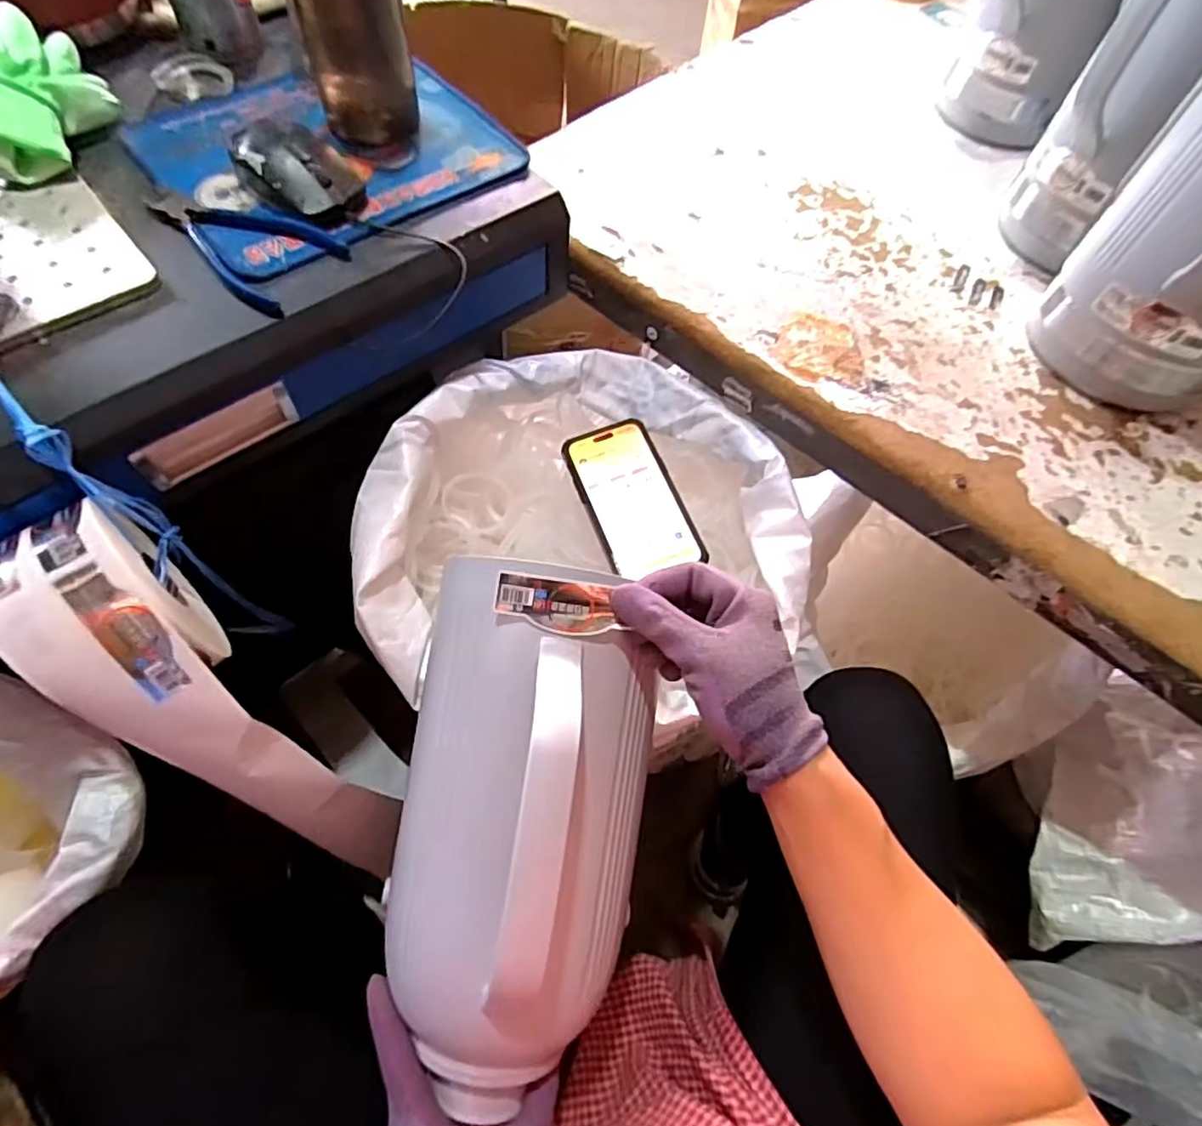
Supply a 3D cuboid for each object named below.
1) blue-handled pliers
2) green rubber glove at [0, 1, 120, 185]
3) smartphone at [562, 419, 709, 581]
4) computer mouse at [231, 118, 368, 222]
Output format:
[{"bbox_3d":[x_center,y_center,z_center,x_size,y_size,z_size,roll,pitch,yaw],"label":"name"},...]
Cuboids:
[{"bbox_3d":[-0.255,-0.233,0.447,0.133,0.010,0.079,32,65,12],"label":"blue-handled pliers"},{"bbox_3d":[-0.418,-0.336,0.455,0.101,0.059,0.126,-25,66,-16],"label":"green rubber glove"},{"bbox_3d":[0.027,-0.060,0.570,0.081,0.008,0.151,-23,73,-4],"label":"smartphone"},{"bbox_3d":[-0.229,-0.296,0.470,0.105,0.035,0.065,39,66,16],"label":"computer mouse"}]

